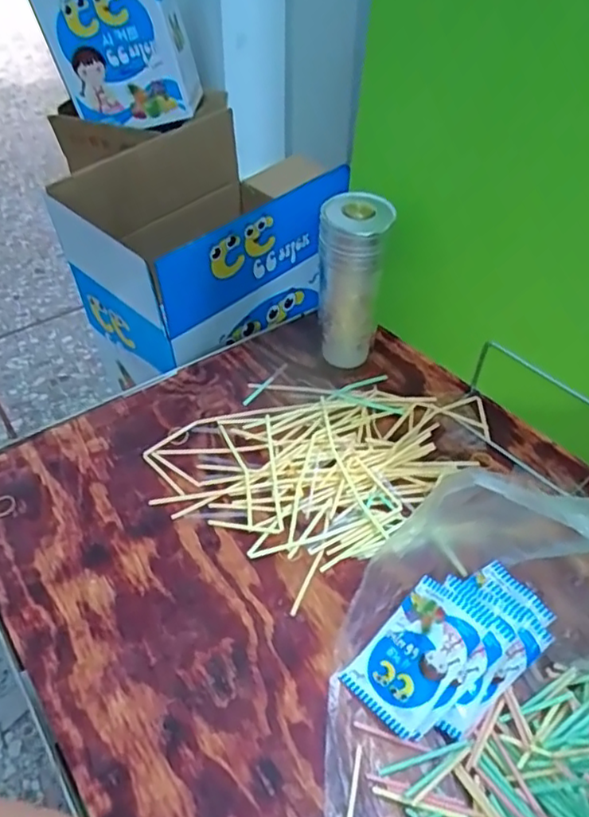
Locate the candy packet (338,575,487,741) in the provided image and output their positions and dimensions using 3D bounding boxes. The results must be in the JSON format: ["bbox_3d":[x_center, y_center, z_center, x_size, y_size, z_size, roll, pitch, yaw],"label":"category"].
[{"bbox_3d":[0.089,0.181,0.474,0.102,0.009,0.064,-46,47,-15],"label":"candy packet"}]

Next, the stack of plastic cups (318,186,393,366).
[{"bbox_3d":[0.058,-0.120,0.638,0.061,0.181,0.052,6,49,7],"label":"stack of plastic cups"}]

